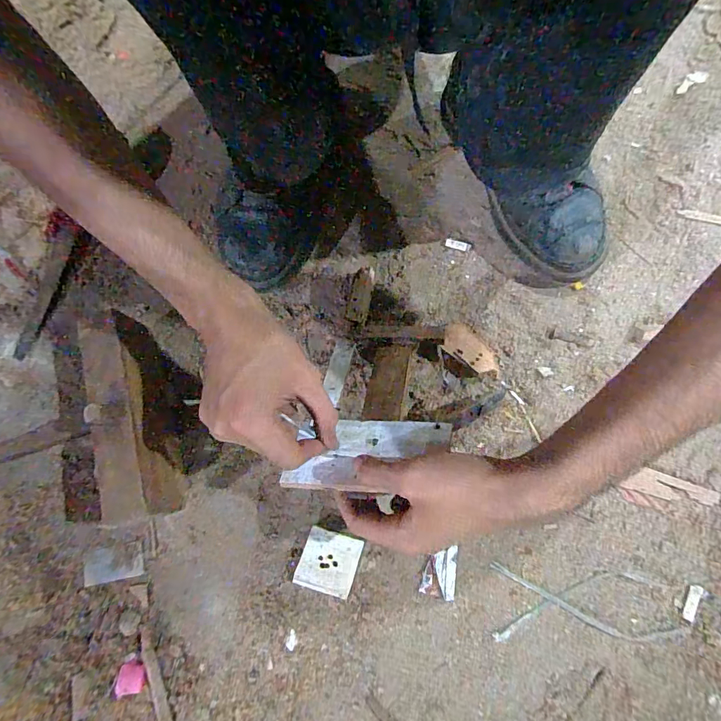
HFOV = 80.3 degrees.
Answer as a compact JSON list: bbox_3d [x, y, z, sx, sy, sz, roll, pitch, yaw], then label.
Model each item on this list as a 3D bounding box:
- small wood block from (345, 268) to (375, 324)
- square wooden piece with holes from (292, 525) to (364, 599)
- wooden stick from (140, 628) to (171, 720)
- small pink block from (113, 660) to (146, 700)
[{"bbox_3d":[0.000,-0.069,0.455,0.021,0.019,0.059,12,76,5],"label":"small wood block"},{"bbox_3d":[-0.029,0.186,0.396,0.051,0.015,0.052,16,76,6],"label":"square wooden piece with holes"},{"bbox_3d":[-0.178,0.291,0.375,0.011,0.006,0.100,-24,75,-4],"label":"wooden stick"},{"bbox_3d":[-0.203,0.280,0.376,0.023,0.006,0.024,-8,75,0],"label":"small pink block"}]

